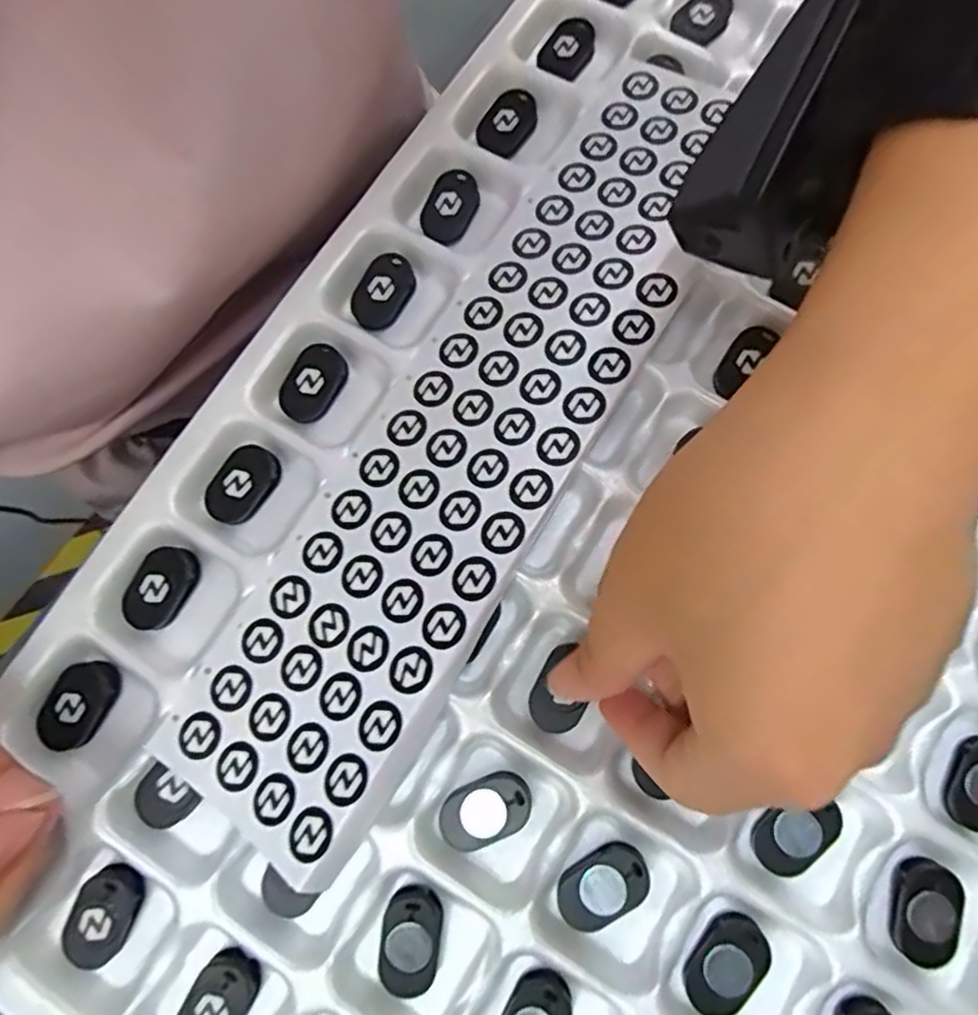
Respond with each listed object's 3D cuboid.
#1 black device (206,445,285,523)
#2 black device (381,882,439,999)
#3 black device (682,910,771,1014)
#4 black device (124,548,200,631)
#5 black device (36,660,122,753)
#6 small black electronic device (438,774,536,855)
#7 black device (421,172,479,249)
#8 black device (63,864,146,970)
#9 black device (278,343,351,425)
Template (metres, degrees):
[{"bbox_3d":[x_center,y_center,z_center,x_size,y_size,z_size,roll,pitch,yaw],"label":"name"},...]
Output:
[{"bbox_3d":[-0.085,-0.007,0.237,0.017,0.008,0.028,33,79,8],"label":"black device"},{"bbox_3d":[-0.023,0.129,0.202,0.016,0.005,0.029,5,77,2],"label":"black device"},{"bbox_3d":[0.069,0.135,0.199,0.018,0.004,0.028,41,81,9],"label":"black device"},{"bbox_3d":[-0.110,0.027,0.229,0.017,0.007,0.029,24,78,6],"label":"black device"},{"bbox_3d":[-0.132,0.064,0.220,0.018,0.008,0.030,26,78,7],"label":"black device"},{"bbox_3d":[-0.001,0.094,0.211,0.029,0.005,0.018,-23,78,-5],"label":"small black electronic device"},{"bbox_3d":[-0.015,-0.115,0.262,0.019,0.007,0.029,26,78,6],"label":"black device"},{"bbox_3d":[-0.117,0.124,0.205,0.018,0.007,0.030,27,79,7],"label":"black device"},{"bbox_3d":[-0.064,-0.044,0.247,0.018,0.009,0.028,30,79,7],"label":"black device"}]

